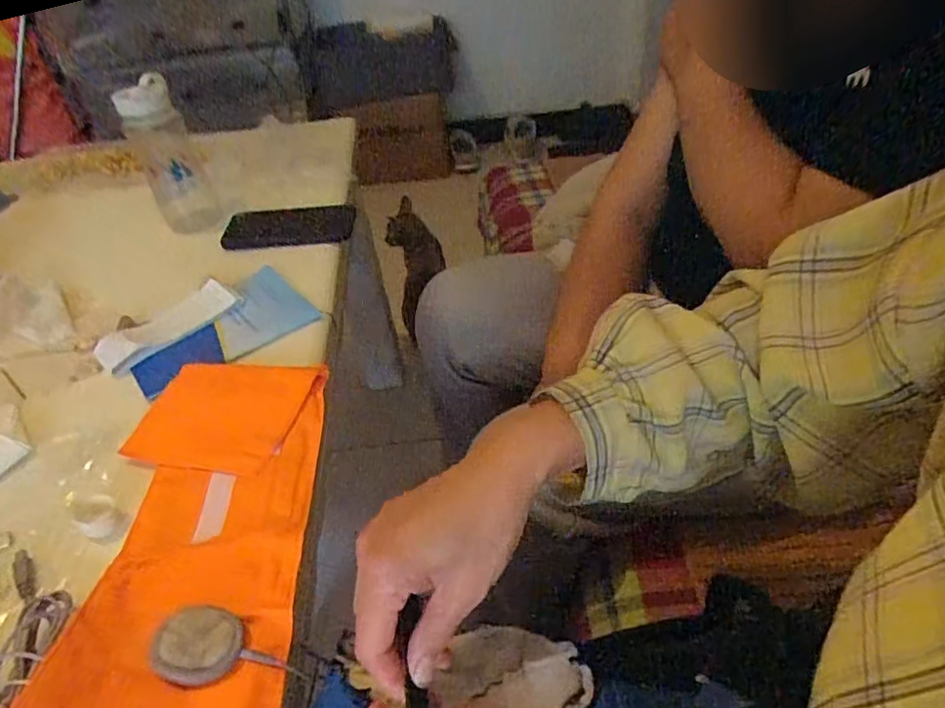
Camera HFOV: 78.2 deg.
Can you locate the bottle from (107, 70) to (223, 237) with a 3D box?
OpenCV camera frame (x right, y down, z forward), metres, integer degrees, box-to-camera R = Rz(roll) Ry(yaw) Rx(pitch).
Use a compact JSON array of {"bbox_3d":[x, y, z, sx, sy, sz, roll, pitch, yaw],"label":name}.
[{"bbox_3d":[-0.399,-0.255,0.772,0.075,0.197,0.065,-22,43,-18],"label":"bottle"}]

